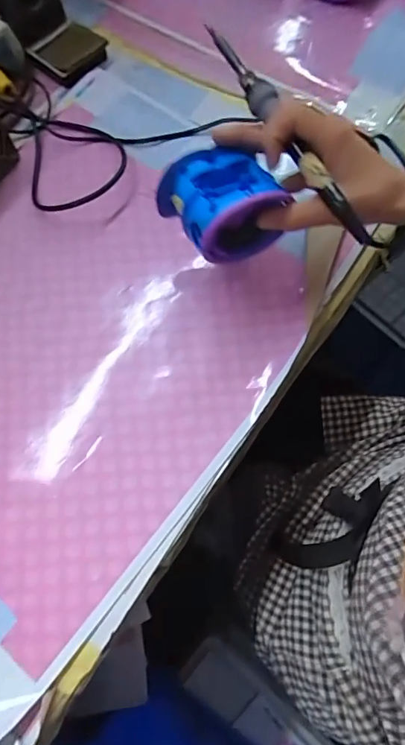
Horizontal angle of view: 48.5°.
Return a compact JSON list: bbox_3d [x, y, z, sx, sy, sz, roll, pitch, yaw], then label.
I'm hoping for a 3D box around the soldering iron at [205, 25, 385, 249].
[{"bbox_3d":[0.063,-0.175,0.330,0.017,0.015,0.212,-32,83,-11],"label":"soldering iron"}]

